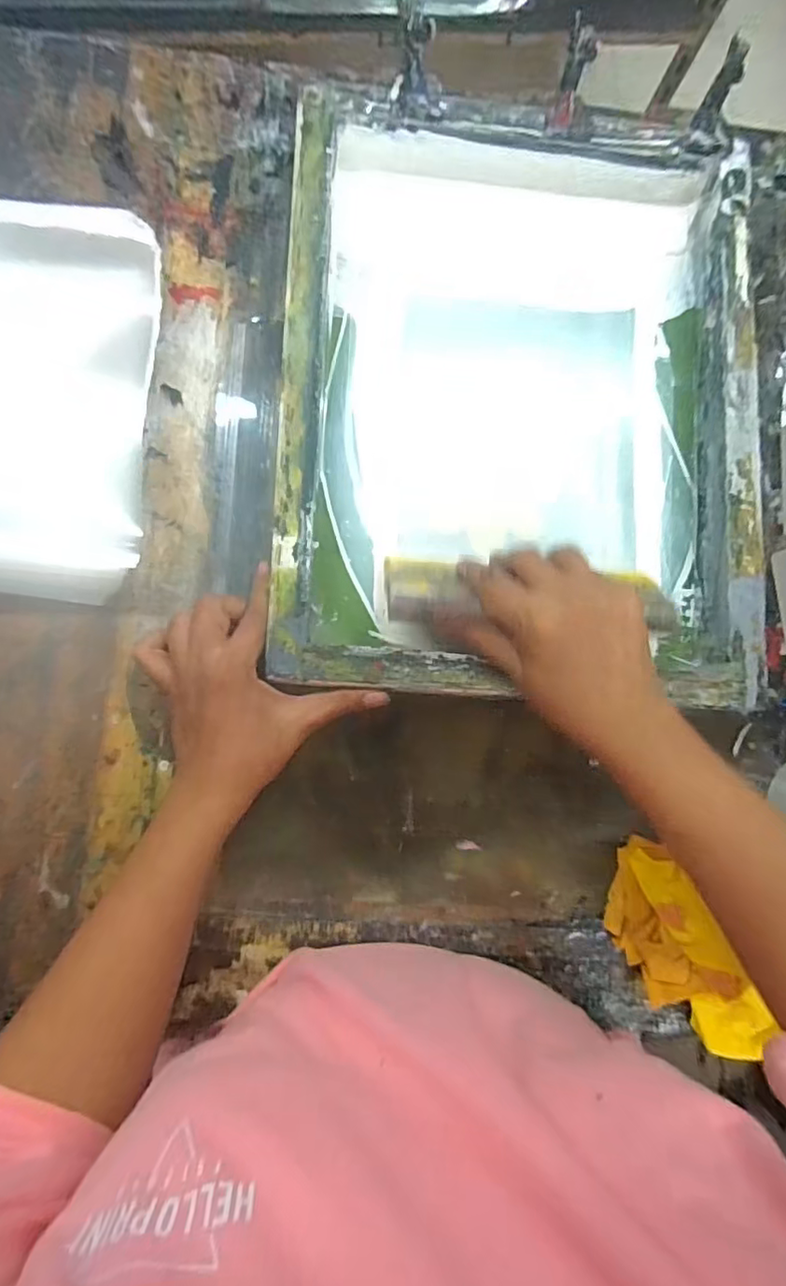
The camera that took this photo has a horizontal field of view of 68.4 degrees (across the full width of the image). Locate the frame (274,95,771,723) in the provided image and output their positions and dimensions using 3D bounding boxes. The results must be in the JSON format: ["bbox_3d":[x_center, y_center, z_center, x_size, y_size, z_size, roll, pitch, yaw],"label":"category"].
[{"bbox_3d":[0.094,-0.178,0.443,0.343,0.059,0.431,3,83,-6],"label":"frame"}]

